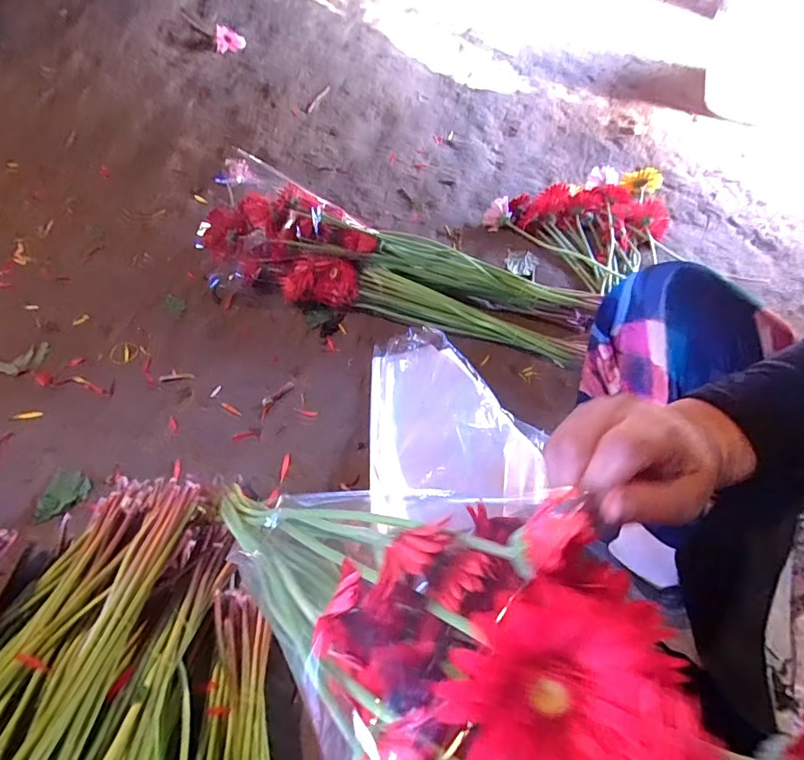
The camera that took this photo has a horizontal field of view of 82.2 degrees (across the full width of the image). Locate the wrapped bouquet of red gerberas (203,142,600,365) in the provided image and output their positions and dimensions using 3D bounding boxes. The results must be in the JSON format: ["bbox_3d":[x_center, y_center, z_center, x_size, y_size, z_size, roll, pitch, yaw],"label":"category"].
[{"bbox_3d":[0.005,-0.171,0.807,0.686,0.168,0.186,16,57,7],"label":"wrapped bouquet of red gerberas"}]

